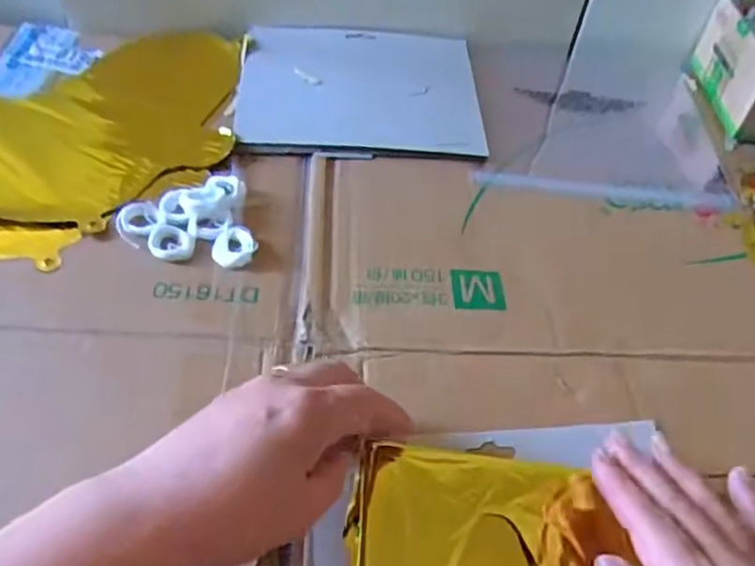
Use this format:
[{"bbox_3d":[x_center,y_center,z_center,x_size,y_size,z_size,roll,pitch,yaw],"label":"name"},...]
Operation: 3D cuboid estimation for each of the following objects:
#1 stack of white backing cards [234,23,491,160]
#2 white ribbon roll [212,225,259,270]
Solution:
[{"bbox_3d":[-0.014,-0.163,0.571,0.192,0.009,0.170,1,50,-6],"label":"stack of white backing cards"},{"bbox_3d":[-0.091,-0.023,0.439,0.025,0.008,0.031,17,50,8],"label":"white ribbon roll"}]

